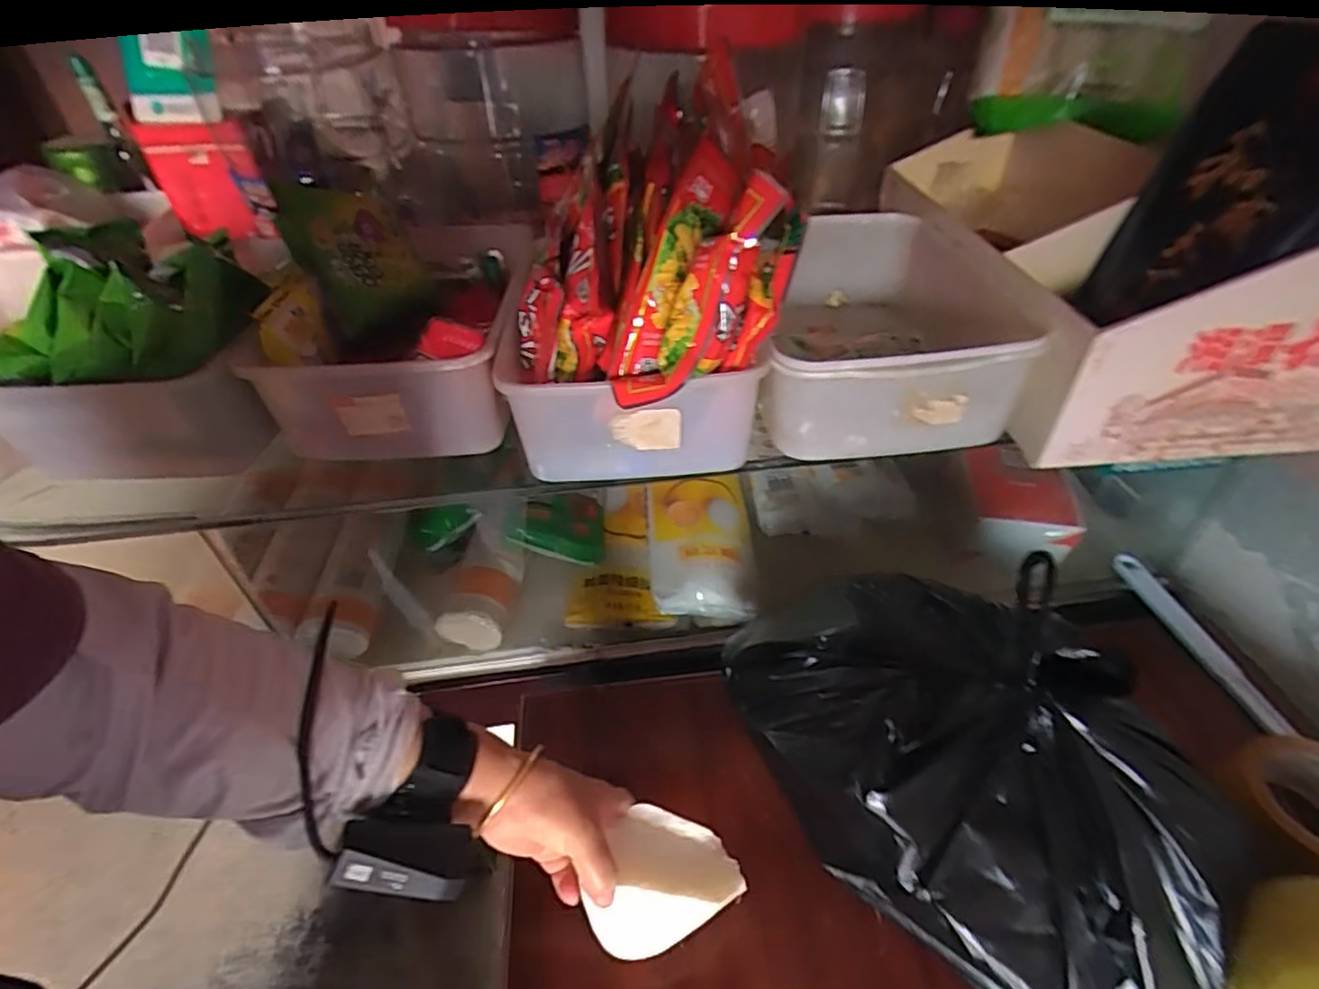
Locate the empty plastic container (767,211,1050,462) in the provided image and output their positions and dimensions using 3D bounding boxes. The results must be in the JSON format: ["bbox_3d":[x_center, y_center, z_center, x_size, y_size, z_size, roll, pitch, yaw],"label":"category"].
[{"bbox_3d":[0.202,-0.167,0.614,0.196,0.104,0.343,2,41,3],"label":"empty plastic container"}]

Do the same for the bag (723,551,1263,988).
[{"bbox_3d":[0.212,0.183,0.449,0.228,0.155,0.341,-25,46,-24],"label":"bag"}]

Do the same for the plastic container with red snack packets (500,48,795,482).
[{"bbox_3d":[-0.008,-0.184,0.542,0.249,0.214,0.302,-6,41,-5],"label":"plastic container with red snack packets"}]

